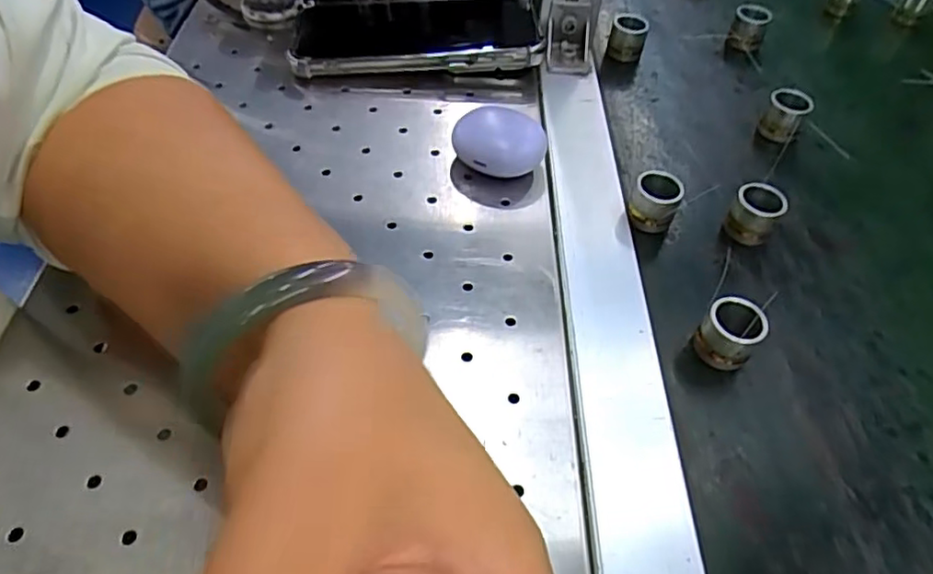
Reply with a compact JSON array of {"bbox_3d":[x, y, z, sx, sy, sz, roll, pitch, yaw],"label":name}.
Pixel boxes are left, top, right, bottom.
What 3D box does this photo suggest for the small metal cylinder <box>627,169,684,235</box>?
[{"bbox_3d":[0.102,-0.046,0.338,0.024,0.024,0.021,21,53,14],"label":"small metal cylinder"}]

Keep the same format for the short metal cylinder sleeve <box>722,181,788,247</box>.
[{"bbox_3d":[0.153,-0.040,0.334,0.022,0.024,0.025,-9,52,-10],"label":"short metal cylinder sleeve"}]

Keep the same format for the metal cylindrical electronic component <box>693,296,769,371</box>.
[{"bbox_3d":[0.120,0.020,0.284,0.024,0.024,0.025,1,51,-2],"label":"metal cylindrical electronic component"}]

